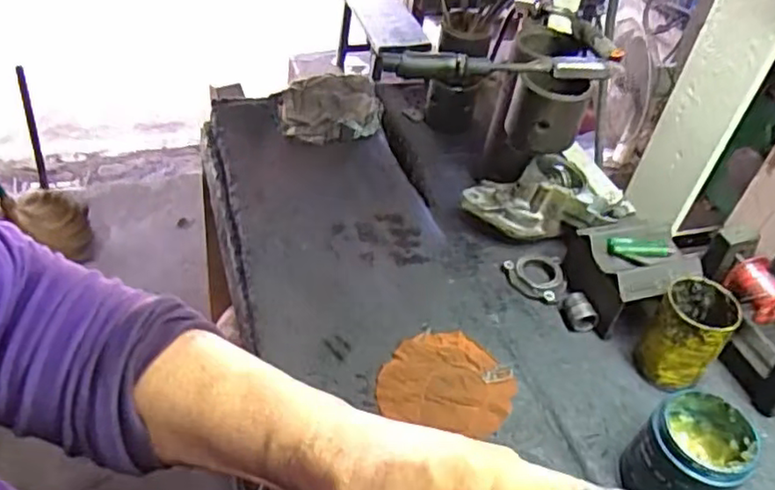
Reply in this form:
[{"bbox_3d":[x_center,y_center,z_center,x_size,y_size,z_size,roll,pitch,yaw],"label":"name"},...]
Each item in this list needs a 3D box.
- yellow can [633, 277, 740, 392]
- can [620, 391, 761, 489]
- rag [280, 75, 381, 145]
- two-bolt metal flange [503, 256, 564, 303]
[{"bbox_3d":[0.331,0.101,0.714,0.073,0.109,0.073,4,43,-4],"label":"yellow can"},{"bbox_3d":[0.286,0.203,0.616,0.086,0.094,0.096,33,49,24],"label":"can"},{"bbox_3d":[-0.096,-0.226,1.071,0.169,0.055,0.149,-3,44,-12],"label":"rag"},{"bbox_3d":[0.188,0.040,0.833,0.075,0.023,0.068,18,44,10],"label":"two-bolt metal flange"}]

